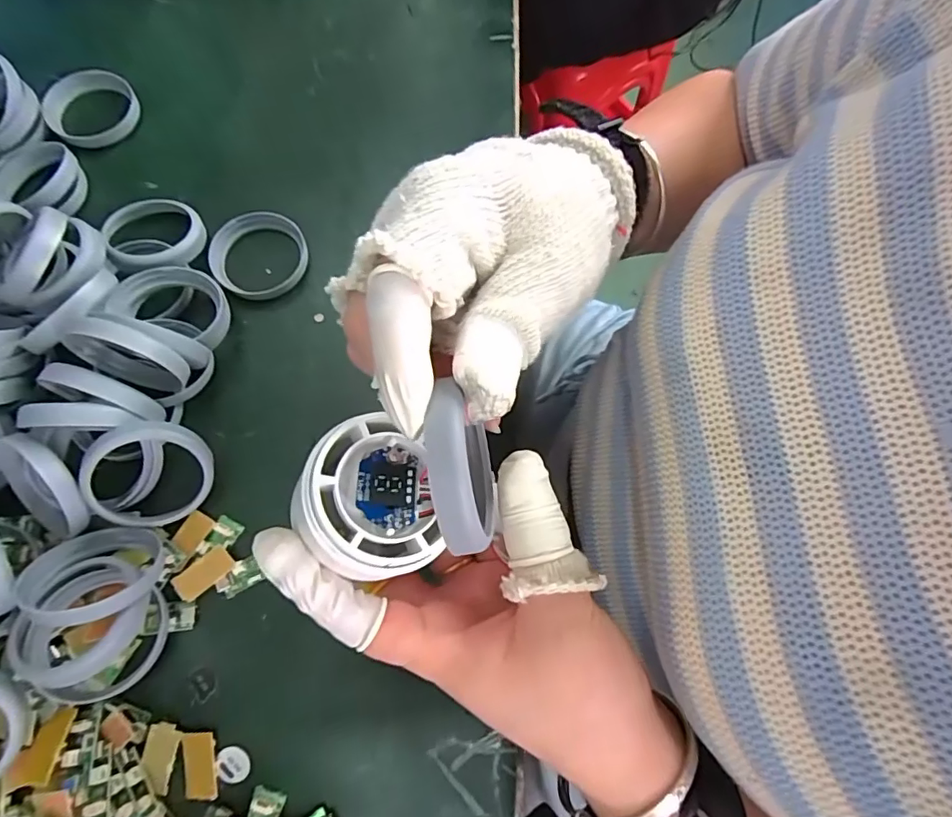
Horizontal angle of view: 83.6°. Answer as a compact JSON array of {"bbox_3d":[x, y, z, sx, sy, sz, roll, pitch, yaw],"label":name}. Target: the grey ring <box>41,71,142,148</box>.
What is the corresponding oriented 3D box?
[{"bbox_3d":[-0.265,-0.207,0.367,0.058,0.015,0.058,0,73,-1],"label":"grey ring"}]

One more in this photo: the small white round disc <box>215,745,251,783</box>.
[{"bbox_3d":[-0.118,0.173,0.259,0.015,0.005,0.016,0,73,-1],"label":"small white round disc"}]

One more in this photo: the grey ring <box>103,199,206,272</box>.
[{"bbox_3d":[-0.201,-0.110,0.332,0.058,0.010,0.058,2,59,-4],"label":"grey ring"}]

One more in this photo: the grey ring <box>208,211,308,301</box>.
[{"bbox_3d":[-0.138,-0.098,0.340,0.059,0.016,0.058,0,73,-1],"label":"grey ring"}]

